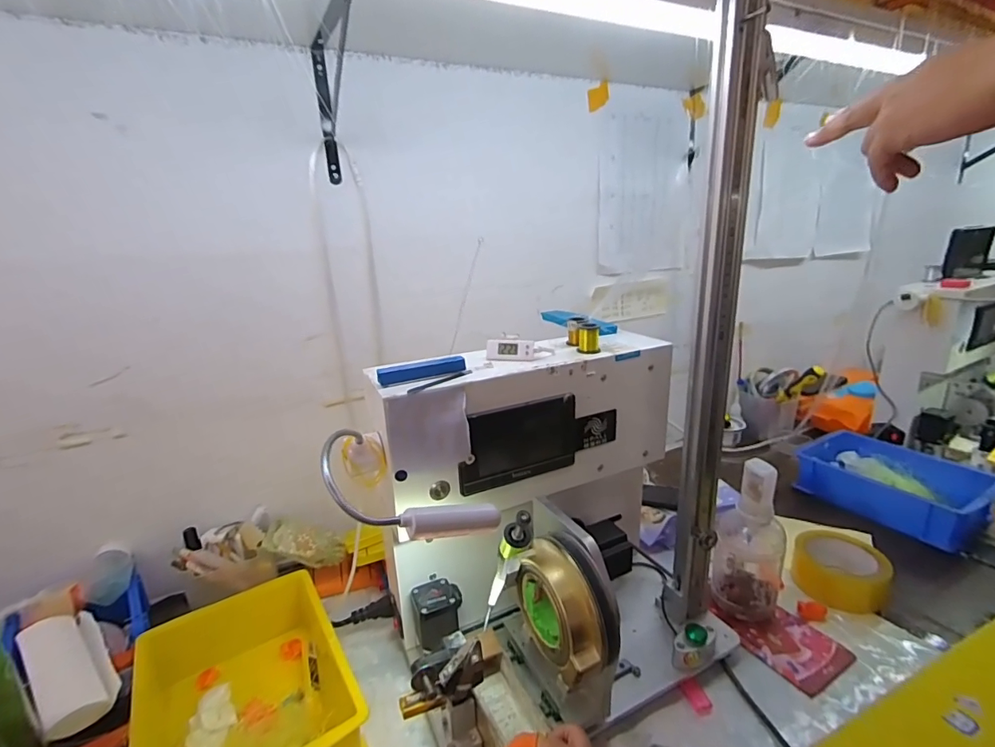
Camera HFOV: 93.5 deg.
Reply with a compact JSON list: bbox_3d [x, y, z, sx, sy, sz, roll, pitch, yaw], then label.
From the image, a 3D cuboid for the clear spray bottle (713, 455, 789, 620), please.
[{"bbox_3d":[0.317,0.196,0.581,0.076,0.197,0.084,9,21,33],"label":"clear spray bottle"}]

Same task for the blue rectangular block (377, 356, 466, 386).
[{"bbox_3d":[-0.074,-0.003,0.459,0.086,0.015,0.012,-10,19,-22],"label":"blue rectangular block"}]

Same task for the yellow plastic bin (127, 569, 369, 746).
[{"bbox_3d":[-0.256,0.335,0.482,0.179,0.080,0.246,-14,21,-32],"label":"yellow plastic bin"}]

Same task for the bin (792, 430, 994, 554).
[{"bbox_3d":[0.675,0.187,0.812,0.179,0.068,0.252,-12,20,-29],"label":"bin"}]

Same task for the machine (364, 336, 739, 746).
[{"bbox_3d":[0.075,0.156,0.486,0.346,0.334,0.214,-10,19,-23],"label":"machine"}]

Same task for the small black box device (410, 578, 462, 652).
[{"bbox_3d":[-0.063,0.259,0.506,0.052,0.048,0.050,-8,18,-18],"label":"small black box device"}]

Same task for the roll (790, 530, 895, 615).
[{"bbox_3d":[0.467,0.266,0.635,0.101,0.058,0.101,-2,17,1],"label":"roll"}]

